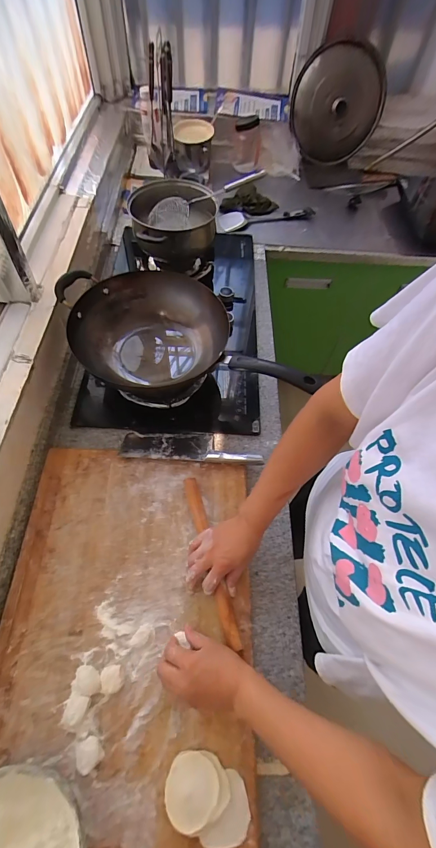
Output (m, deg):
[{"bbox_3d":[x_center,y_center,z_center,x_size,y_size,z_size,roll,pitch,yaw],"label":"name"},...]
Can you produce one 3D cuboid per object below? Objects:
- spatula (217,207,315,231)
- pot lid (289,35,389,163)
[{"bbox_3d":[0.163,-0.709,1.139,0.342,0.030,0.075,-17,64,-12],"label":"spatula"},{"bbox_3d":[0.428,-1.151,1.211,0.356,0.314,0.075,-7,49,-7],"label":"pot lid"}]

